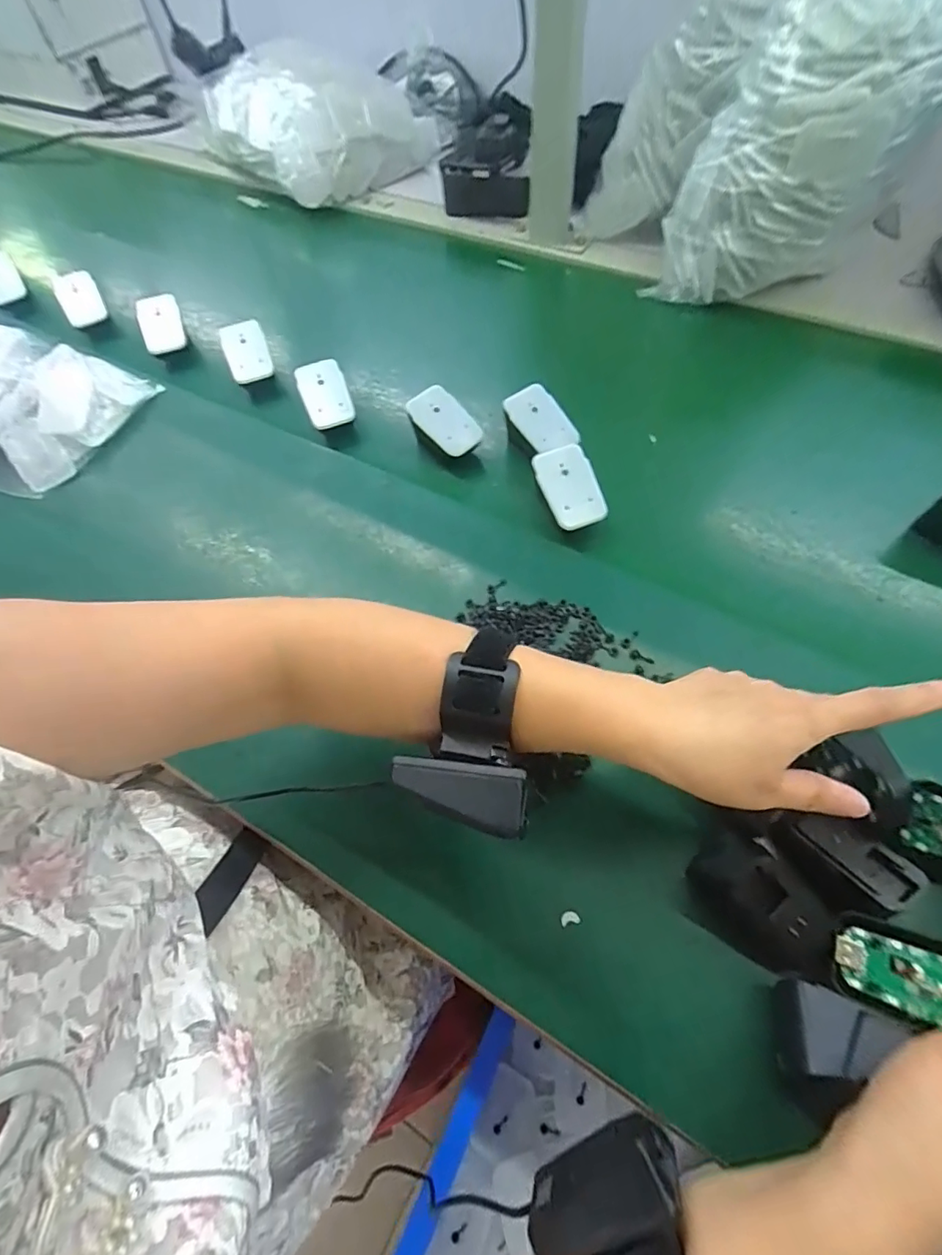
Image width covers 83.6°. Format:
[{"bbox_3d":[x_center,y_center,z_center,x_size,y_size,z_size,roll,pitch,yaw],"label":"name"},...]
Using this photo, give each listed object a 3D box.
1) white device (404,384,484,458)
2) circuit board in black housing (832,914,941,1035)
[{"bbox_3d":[-0.024,-0.189,0.484,0.070,0.012,0.039,44,101,-3],"label":"white device"},{"bbox_3d":[0.224,0.181,0.274,0.060,0.020,0.041,13,66,29],"label":"circuit board in black housing"}]

